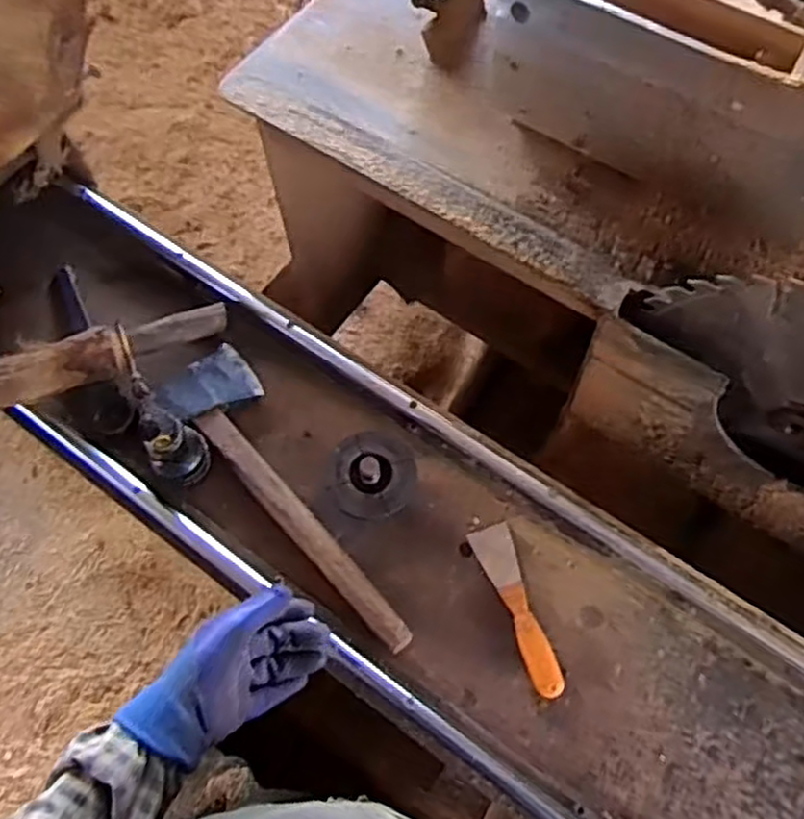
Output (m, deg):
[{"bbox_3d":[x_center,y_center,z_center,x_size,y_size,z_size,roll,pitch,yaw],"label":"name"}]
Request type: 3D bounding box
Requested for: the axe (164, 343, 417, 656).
[{"bbox_3d":[-0.152,0.099,0.905,0.119,0.044,0.460,-33,67,-13],"label":"axe"}]

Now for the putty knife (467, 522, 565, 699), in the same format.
[{"bbox_3d":[0.135,0.223,0.843,0.047,0.026,0.198,-19,65,-7],"label":"putty knife"}]

